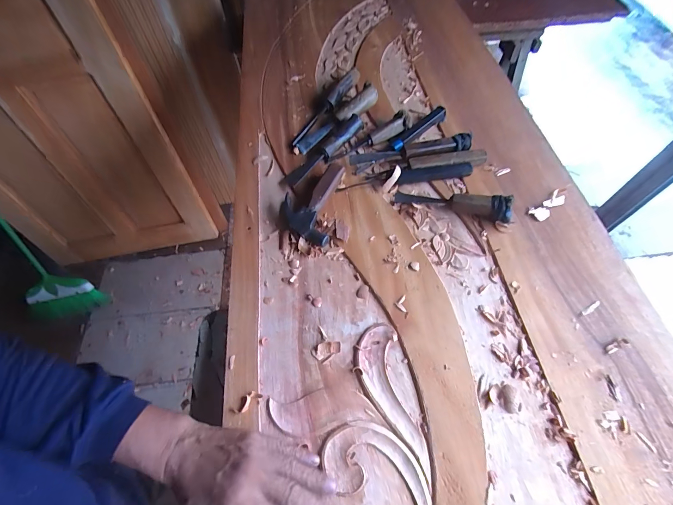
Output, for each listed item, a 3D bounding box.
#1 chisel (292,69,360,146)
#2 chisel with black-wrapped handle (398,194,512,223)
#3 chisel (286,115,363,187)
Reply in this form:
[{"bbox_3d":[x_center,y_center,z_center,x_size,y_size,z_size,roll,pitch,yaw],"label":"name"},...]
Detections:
[{"bbox_3d":[-0.019,-0.310,0.662,0.027,0.038,0.252,29,66,19],"label":"chisel"},{"bbox_3d":[0.188,-0.086,0.521,0.178,0.041,0.035,15,63,12],"label":"chisel with black-wrapped handle"},{"bbox_3d":[-0.024,-0.194,0.598,0.034,0.032,0.191,37,69,22],"label":"chisel"}]

